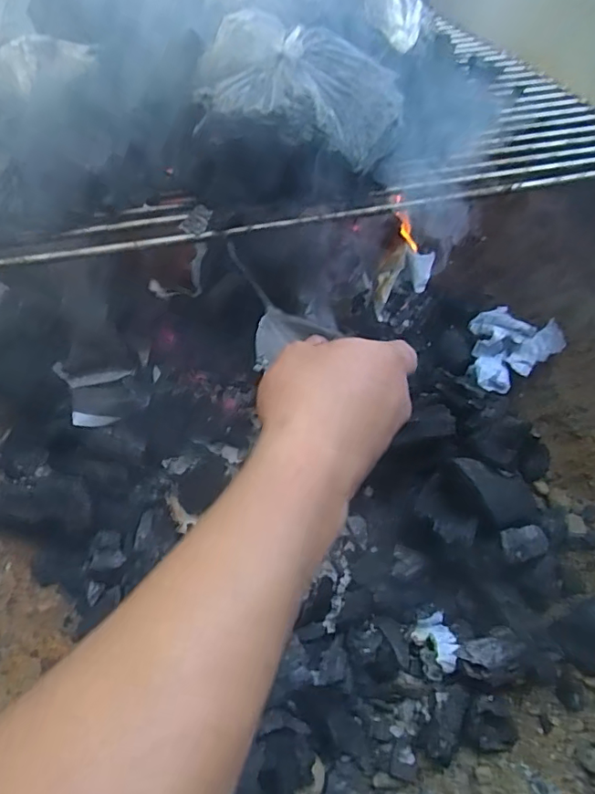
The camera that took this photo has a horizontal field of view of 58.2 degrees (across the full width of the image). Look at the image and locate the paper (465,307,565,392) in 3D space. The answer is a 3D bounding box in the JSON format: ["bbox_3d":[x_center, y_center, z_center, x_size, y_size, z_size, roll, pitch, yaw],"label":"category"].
[{"bbox_3d":[0.197,-0.050,0.482,0.071,0.023,0.093,3,50,7],"label":"paper"}]

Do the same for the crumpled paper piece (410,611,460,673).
[{"bbox_3d":[0.100,0.170,0.375,0.023,0.014,0.035,-36,56,-24],"label":"crumpled paper piece"}]

